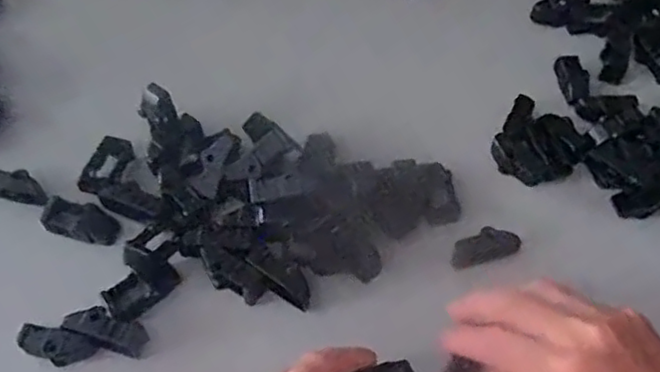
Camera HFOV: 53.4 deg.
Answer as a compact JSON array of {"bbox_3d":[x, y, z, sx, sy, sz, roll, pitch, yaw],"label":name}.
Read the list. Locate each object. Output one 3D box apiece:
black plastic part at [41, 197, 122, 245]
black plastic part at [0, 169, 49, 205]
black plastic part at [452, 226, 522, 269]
[{"bbox_3d":[-0.174,0.025,0.460,0.053,0.010,0.026,17,56,-3],"label":"black plastic part"},{"bbox_3d":[-0.226,0.000,0.474,0.048,0.009,0.021,11,56,7],"label":"black plastic part"},{"bbox_3d":[0.107,0.040,0.450,0.046,0.014,0.018,-11,56,-8],"label":"black plastic part"}]

